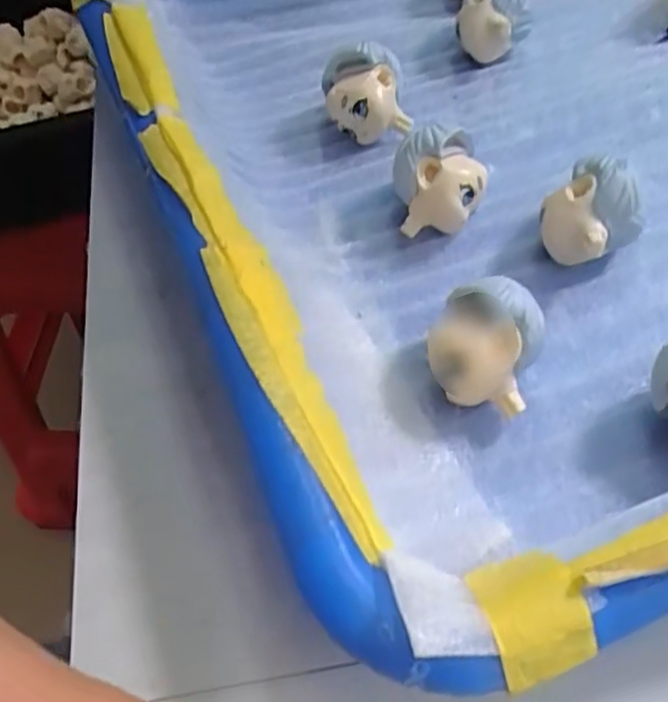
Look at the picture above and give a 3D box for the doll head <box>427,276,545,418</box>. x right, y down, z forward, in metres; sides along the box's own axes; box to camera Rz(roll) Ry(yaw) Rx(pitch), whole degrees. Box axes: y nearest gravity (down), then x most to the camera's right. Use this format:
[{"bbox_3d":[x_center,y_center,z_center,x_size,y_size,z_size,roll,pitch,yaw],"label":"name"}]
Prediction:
[{"bbox_3d":[0.032,-0.001,0.155,0.022,0.023,0.020,14,56,12],"label":"doll head"}]

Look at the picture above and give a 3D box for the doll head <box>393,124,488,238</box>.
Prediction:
[{"bbox_3d":[0.028,-0.044,0.185,0.021,0.023,0.020,-4,54,-1],"label":"doll head"}]

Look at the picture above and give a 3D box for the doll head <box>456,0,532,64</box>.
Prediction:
[{"bbox_3d":[0.052,-0.107,0.229,0.022,0.023,0.020,10,55,9],"label":"doll head"}]

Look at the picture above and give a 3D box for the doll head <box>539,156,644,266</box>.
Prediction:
[{"bbox_3d":[0.062,-0.032,0.175,0.021,0.024,0.018,-26,57,-15],"label":"doll head"}]

